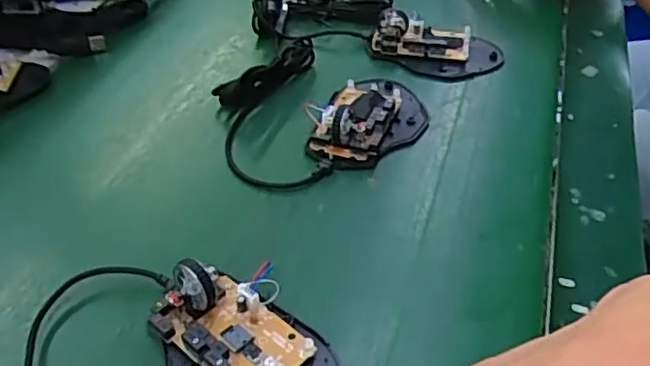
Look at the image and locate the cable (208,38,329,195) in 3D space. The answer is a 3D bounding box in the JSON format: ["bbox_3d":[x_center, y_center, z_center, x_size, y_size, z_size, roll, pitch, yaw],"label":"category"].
[{"bbox_3d":[-0.040,-0.057,0.459,0.071,0.028,0.161,-4,40,-3],"label":"cable"}]

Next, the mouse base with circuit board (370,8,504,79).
[{"bbox_3d":[0.091,-0.115,0.524,0.102,0.031,0.068,6,41,9],"label":"mouse base with circuit board"}]

